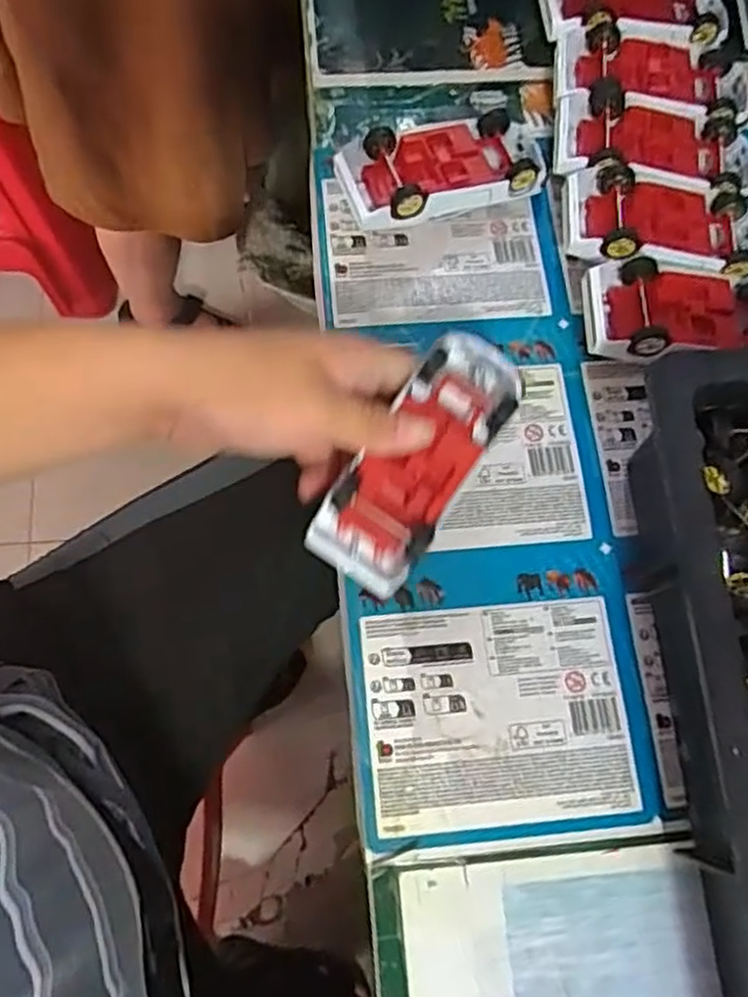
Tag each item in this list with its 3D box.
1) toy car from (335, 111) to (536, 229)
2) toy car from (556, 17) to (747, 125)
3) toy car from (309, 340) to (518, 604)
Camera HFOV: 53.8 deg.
[{"bbox_3d":[0.041,-0.202,0.459,0.126,0.041,0.059,-18,74,-7],"label":"toy car"},{"bbox_3d":[0.185,-0.280,0.491,0.128,0.037,0.066,6,72,1],"label":"toy car"},{"bbox_3d":[0.023,-0.018,0.371,0.051,0.031,0.135,34,89,9],"label":"toy car"}]

